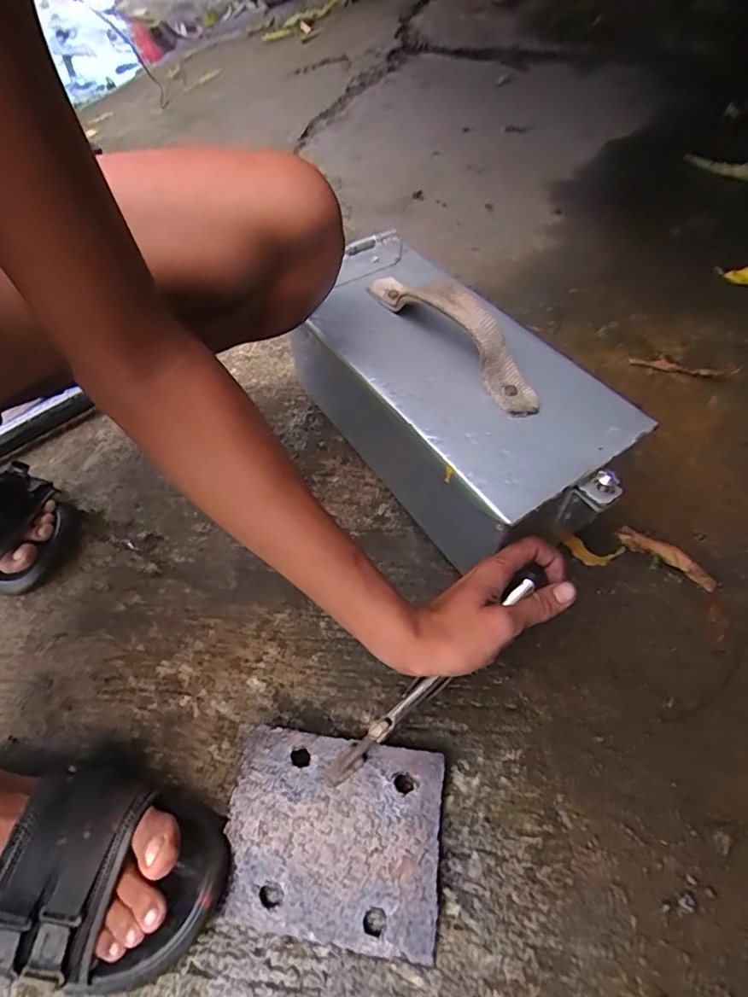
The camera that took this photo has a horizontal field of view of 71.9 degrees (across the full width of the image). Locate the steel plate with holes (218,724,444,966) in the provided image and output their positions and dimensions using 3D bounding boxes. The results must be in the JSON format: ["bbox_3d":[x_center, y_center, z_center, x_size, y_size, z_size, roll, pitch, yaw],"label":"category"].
[{"bbox_3d":[-0.031,0.241,0.370,0.152,0.004,0.123,4,65,10],"label":"steel plate with holes"}]

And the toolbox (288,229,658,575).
[{"bbox_3d":[0.068,-0.094,0.516,0.155,0.208,0.361,-30,56,-18],"label":"toolbox"}]

